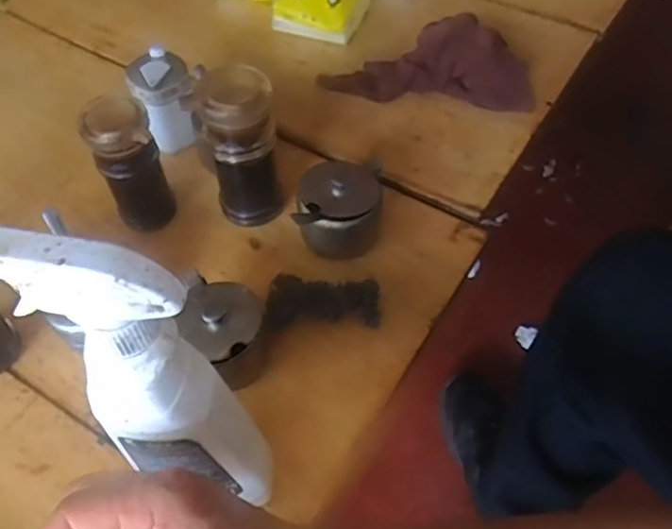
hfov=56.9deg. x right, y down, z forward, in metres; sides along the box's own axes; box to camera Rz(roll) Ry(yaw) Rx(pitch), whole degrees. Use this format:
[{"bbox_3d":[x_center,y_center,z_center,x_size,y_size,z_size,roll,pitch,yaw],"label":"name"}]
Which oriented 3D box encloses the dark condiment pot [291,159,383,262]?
[{"bbox_3d":[0.004,-0.049,0.551,0.075,0.069,0.061,0,55,1],"label":"dark condiment pot"}]

